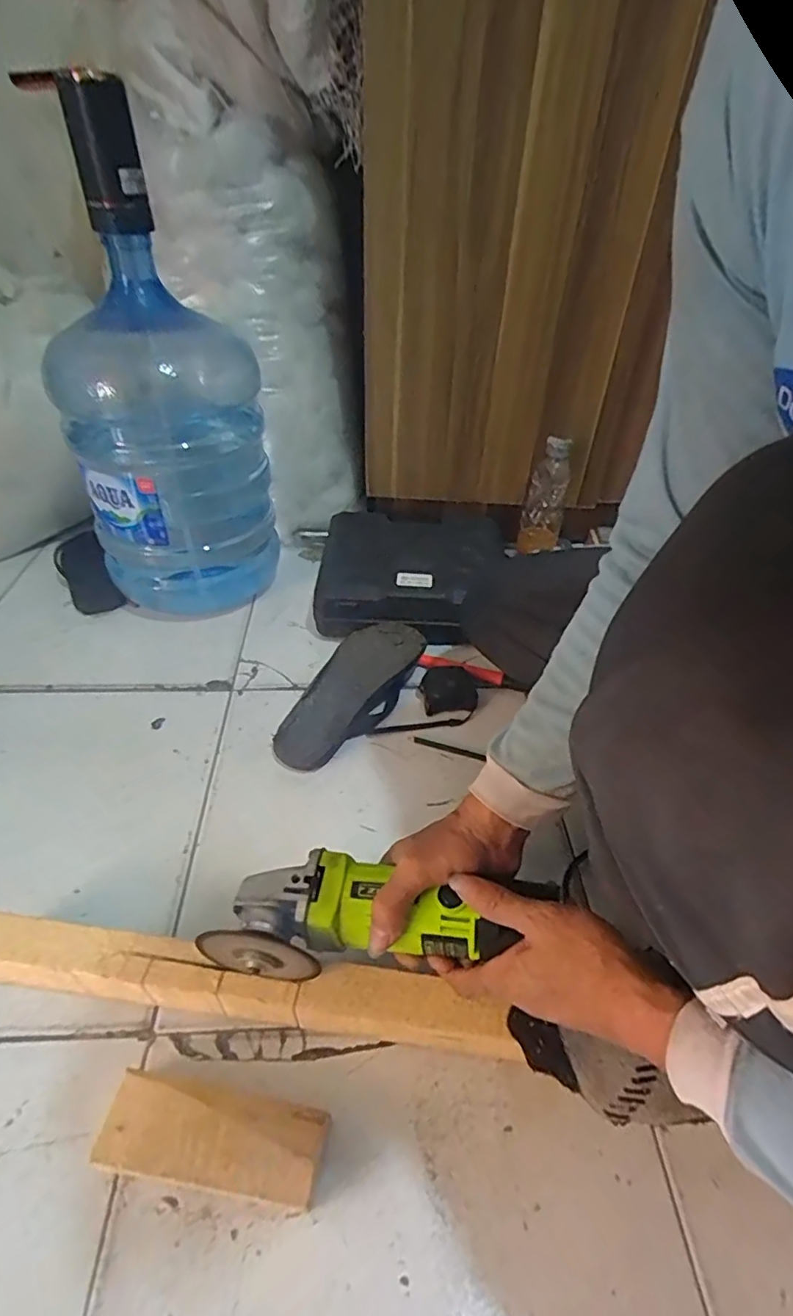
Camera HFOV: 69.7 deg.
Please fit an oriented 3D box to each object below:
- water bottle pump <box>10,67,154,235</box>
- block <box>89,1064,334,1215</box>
[{"bbox_3d":[-0.326,-0.539,0.612,0.098,0.127,0.059,-16,46,-20],"label":"water bottle pump"},{"bbox_3d":[-0.129,0.347,0.412,0.154,0.043,0.059,8,43,6],"label":"block"}]

